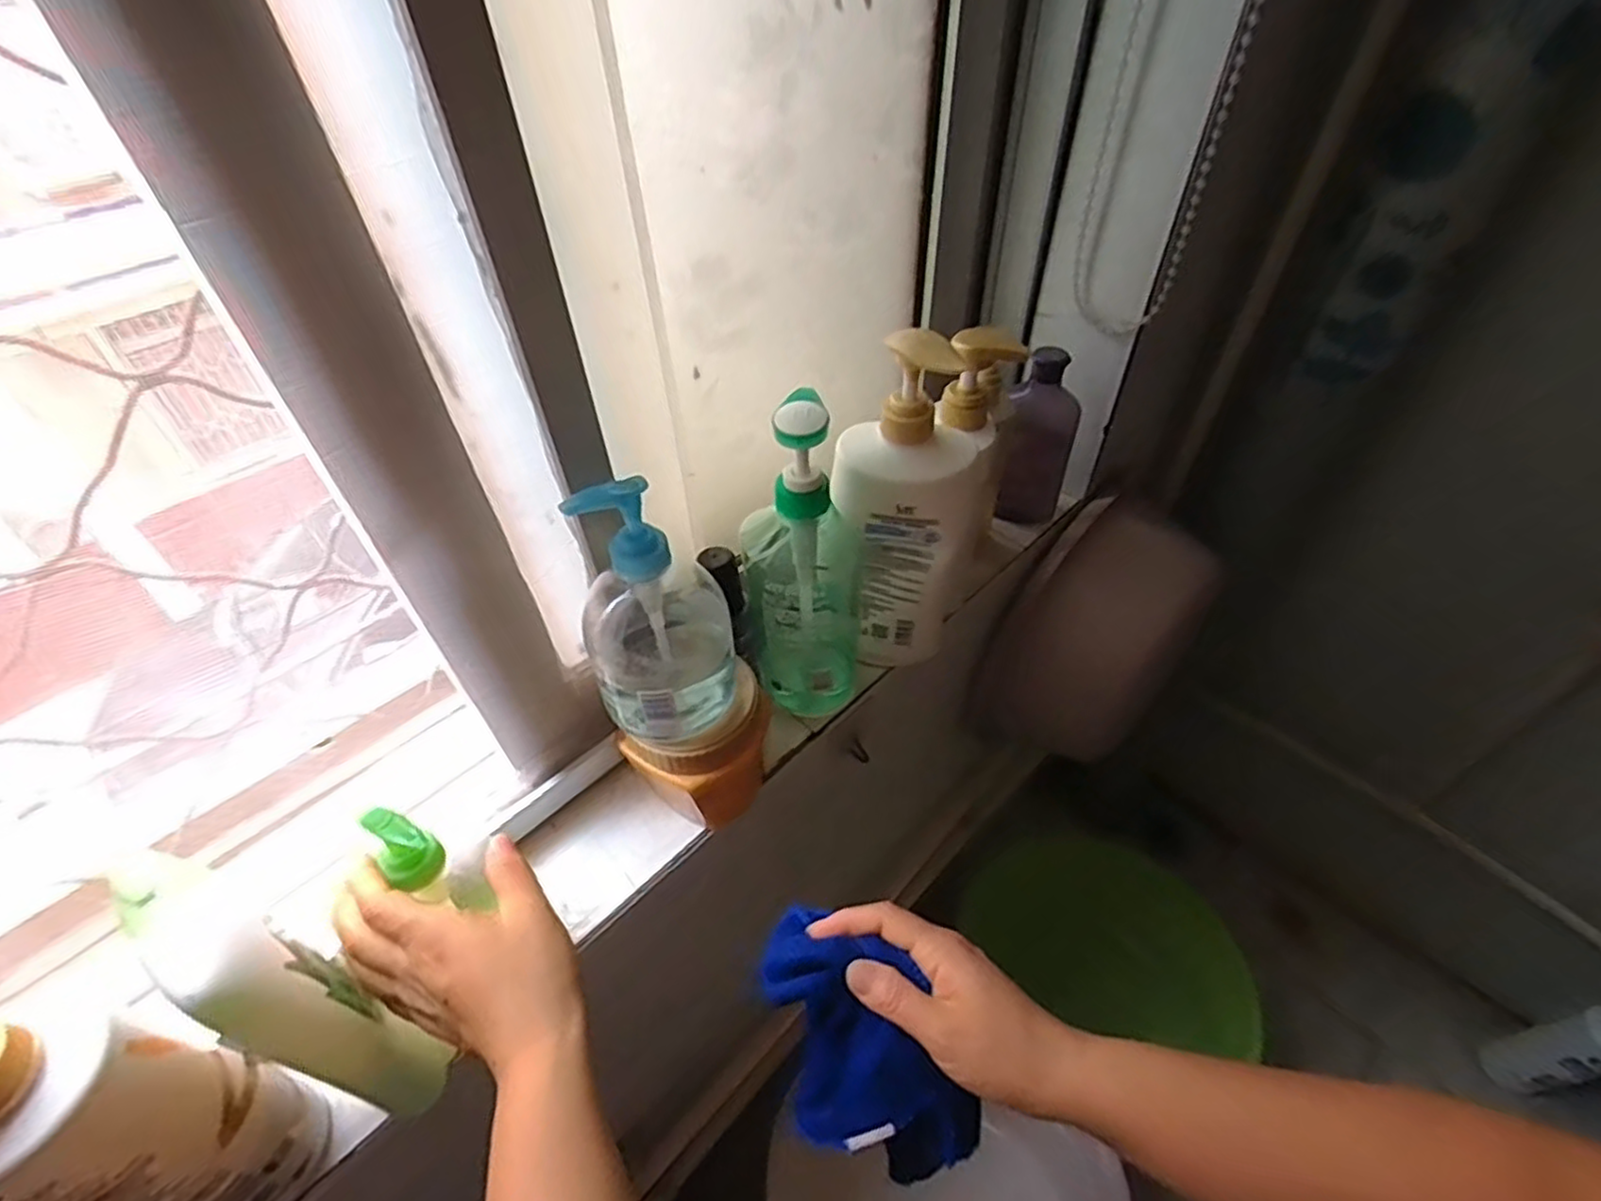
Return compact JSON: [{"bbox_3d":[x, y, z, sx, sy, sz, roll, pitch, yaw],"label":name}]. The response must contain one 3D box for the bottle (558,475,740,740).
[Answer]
[{"bbox_3d":[-0.082,0.004,0.415,0.078,0.170,0.092,-6,46,-4],"label":"bottle"}]

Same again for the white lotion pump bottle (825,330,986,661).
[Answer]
[{"bbox_3d":[0.080,-0.071,0.527,0.088,0.264,0.090,16,48,17],"label":"white lotion pump bottle"}]

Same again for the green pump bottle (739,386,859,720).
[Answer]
[{"bbox_3d":[0.003,-0.020,0.514,0.080,0.262,0.079,1,46,3],"label":"green pump bottle"}]

